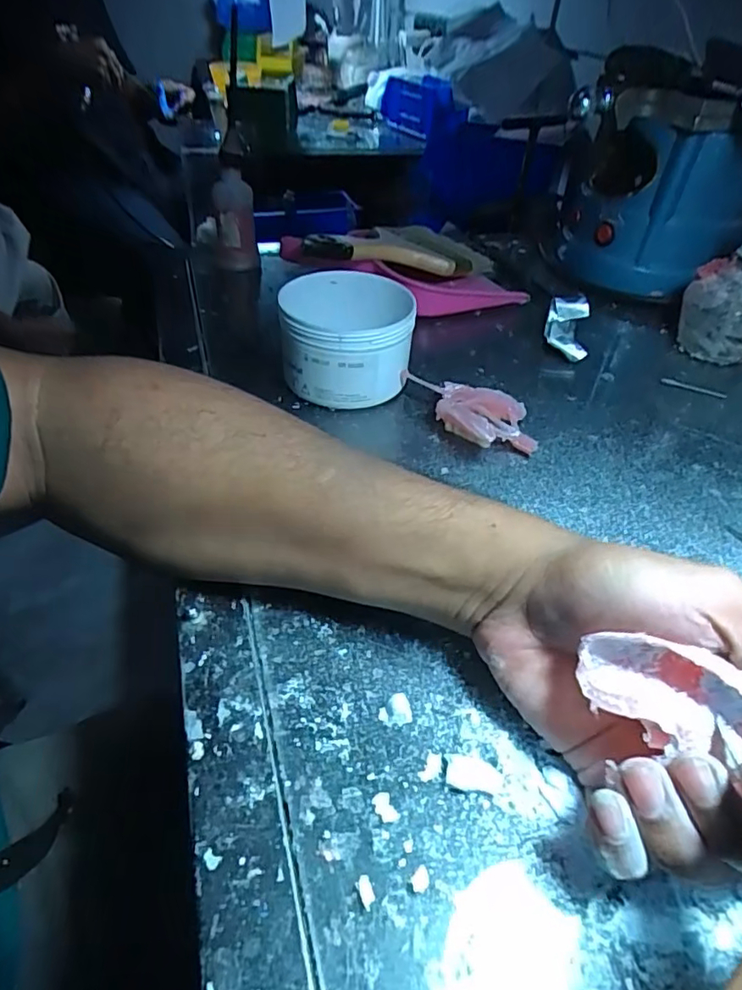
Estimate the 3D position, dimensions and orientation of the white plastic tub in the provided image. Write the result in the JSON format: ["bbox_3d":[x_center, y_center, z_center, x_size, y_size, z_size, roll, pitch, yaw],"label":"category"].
[{"bbox_3d":[-0.019,-0.110,0.400,0.087,0.068,0.094,2,44,-2],"label":"white plastic tub"}]

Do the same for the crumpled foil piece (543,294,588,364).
[{"bbox_3d":[0.163,-0.139,0.467,0.032,0.026,0.068,12,44,8],"label":"crumpled foil piece"}]

